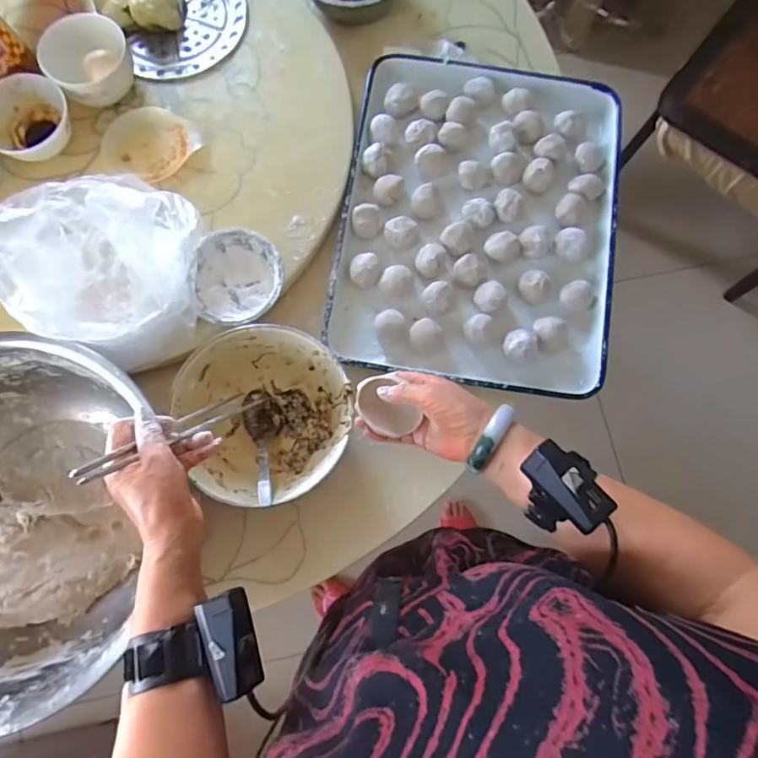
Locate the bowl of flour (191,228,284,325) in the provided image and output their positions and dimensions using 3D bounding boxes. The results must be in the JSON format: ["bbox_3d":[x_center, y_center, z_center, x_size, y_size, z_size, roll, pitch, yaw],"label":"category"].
[{"bbox_3d":[-0.172,-0.123,0.619,0.107,0.040,0.119,-13,78,-4],"label":"bowl of flour"}]

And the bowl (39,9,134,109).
[{"bbox_3d":[-0.381,-0.421,0.669,0.107,0.059,0.106,0,78,-1],"label":"bowl"}]

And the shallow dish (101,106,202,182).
[{"bbox_3d":[-0.309,-0.315,0.671,0.104,0.015,0.111,0,78,-1],"label":"shallow dish"}]

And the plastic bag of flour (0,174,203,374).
[{"bbox_3d":[-0.299,-0.122,0.563,0.195,0.146,0.180,16,78,3],"label":"plastic bag of flour"}]

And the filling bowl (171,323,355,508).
[{"bbox_3d":[-0.133,0.045,0.603,0.190,0.085,0.197,-7,78,-2],"label":"filling bowl"}]

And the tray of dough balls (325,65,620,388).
[{"bbox_3d":[0.133,-0.221,0.688,0.363,0.048,0.461,9,78,1],"label":"tray of dough balls"}]

